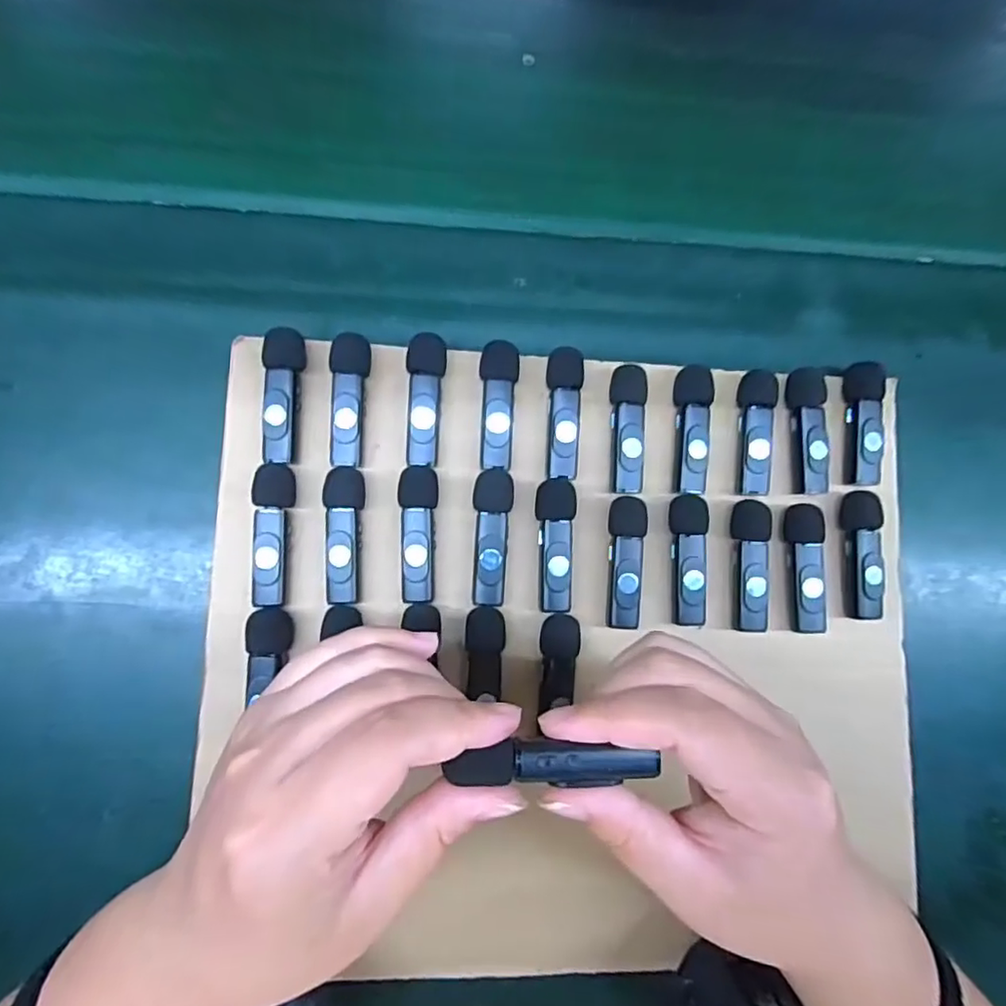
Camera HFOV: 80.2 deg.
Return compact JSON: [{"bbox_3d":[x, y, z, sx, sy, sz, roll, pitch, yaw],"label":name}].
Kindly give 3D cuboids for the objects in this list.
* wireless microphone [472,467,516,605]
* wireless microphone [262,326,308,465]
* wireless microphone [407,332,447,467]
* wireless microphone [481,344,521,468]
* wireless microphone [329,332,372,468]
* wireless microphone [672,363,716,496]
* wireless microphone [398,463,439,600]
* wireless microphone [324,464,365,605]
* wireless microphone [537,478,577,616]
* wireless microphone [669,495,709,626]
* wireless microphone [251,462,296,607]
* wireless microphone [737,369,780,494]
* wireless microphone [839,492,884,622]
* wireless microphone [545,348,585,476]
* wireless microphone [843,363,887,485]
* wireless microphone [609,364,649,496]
[{"bbox_3d":[-0.006,0.016,0.294,0.018,0.016,0.066,5,80,-6],"label":"wireless microphone"},{"bbox_3d":[-0.107,-0.051,0.287,0.018,0.014,0.064,6,79,-5],"label":"wireless microphone"},{"bbox_3d":[-0.039,-0.051,0.297,0.018,0.015,0.063,5,80,-6],"label":"wireless microphone"},{"bbox_3d":[-0.003,-0.049,0.297,0.019,0.011,0.063,6,79,-5],"label":"wireless microphone"},{"bbox_3d":[-0.075,-0.050,0.289,0.018,0.012,0.064,3,80,-6],"label":"wireless microphone"},{"bbox_3d":[0.097,-0.038,0.307,0.018,0.012,0.065,7,79,-5],"label":"wireless microphone"},{"bbox_3d":[-0.041,0.015,0.290,0.018,0.016,0.065,0,80,-7],"label":"wireless microphone"},{"bbox_3d":[-0.076,0.015,0.286,0.018,0.017,0.064,3,80,-6],"label":"wireless microphone"},{"bbox_3d":[0.025,0.021,0.297,0.019,0.017,0.065,4,80,-6],"label":"wireless microphone"},{"bbox_3d":[0.093,0.028,0.301,0.017,0.015,0.063,0,80,-6],"label":"wireless microphone"},{"bbox_3d":[-0.109,0.015,0.283,0.018,0.016,0.066,4,80,-6],"label":"wireless microphone"},{"bbox_3d":[0.132,-0.037,0.308,0.018,0.011,0.063,5,80,-6],"label":"wireless microphone"},{"bbox_3d":[0.187,0.027,0.310,0.017,0.016,0.064,-3,80,-7],"label":"wireless microphone"},{"bbox_3d":[0.030,-0.045,0.303,0.017,0.017,0.065,5,80,-6],"label":"wireless microphone"},{"bbox_3d":[0.192,-0.042,0.317,0.015,0.016,0.064,1,80,-6],"label":"wireless microphone"},{"bbox_3d":[0.063,-0.037,0.305,0.018,0.016,0.064,4,80,-6],"label":"wireless microphone"}]

